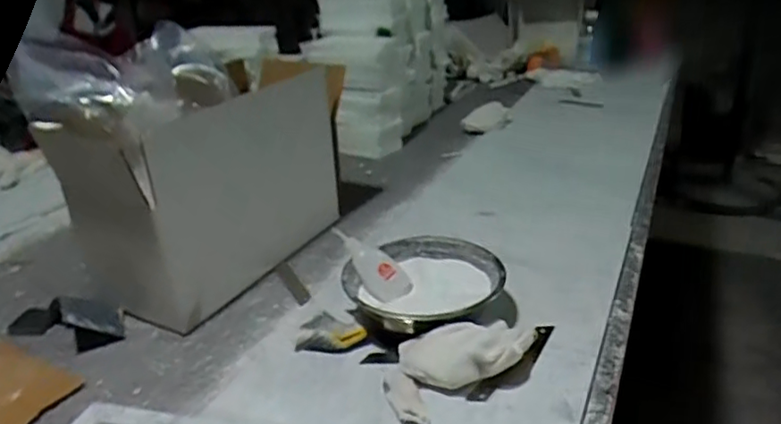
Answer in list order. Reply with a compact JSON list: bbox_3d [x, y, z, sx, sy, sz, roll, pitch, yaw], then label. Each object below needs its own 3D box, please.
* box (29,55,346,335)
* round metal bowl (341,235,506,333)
[{"bbox_3d":[-0.204,-0.030,0.789,0.155,0.237,0.306,9,28,32],"label":"box"},{"bbox_3d":[0.039,0.076,0.663,0.152,0.048,0.152,-6,24,3],"label":"round metal bowl"}]

